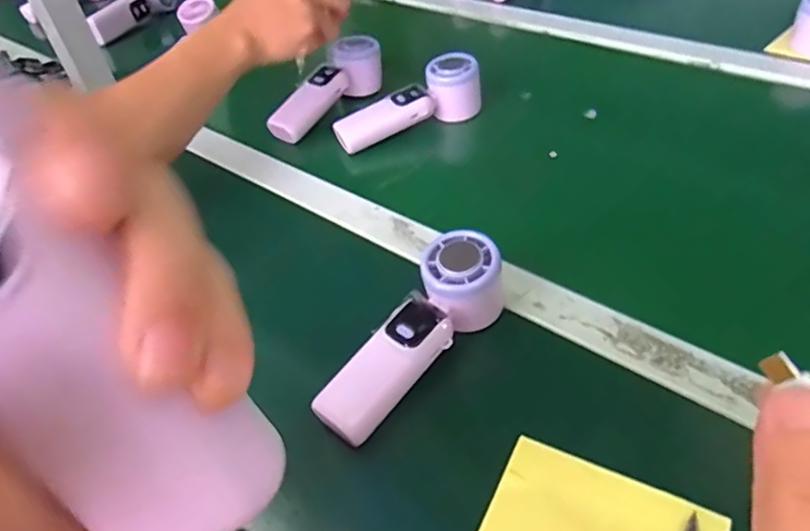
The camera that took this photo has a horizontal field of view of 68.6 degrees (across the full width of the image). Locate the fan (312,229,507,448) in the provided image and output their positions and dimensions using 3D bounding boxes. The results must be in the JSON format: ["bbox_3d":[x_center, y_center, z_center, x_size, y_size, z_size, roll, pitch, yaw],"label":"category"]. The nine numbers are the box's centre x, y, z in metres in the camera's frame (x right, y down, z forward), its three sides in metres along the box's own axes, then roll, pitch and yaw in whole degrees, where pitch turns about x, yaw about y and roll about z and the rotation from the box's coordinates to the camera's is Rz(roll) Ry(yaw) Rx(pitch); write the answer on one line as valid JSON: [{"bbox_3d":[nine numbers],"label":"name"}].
[{"bbox_3d":[0.007,0.044,0.406,0.049,0.057,0.162,27,52,30],"label":"fan"}]

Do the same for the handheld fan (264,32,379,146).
[{"bbox_3d":[-0.089,-0.201,0.697,0.049,0.056,0.165,32,68,33],"label":"handheld fan"}]

